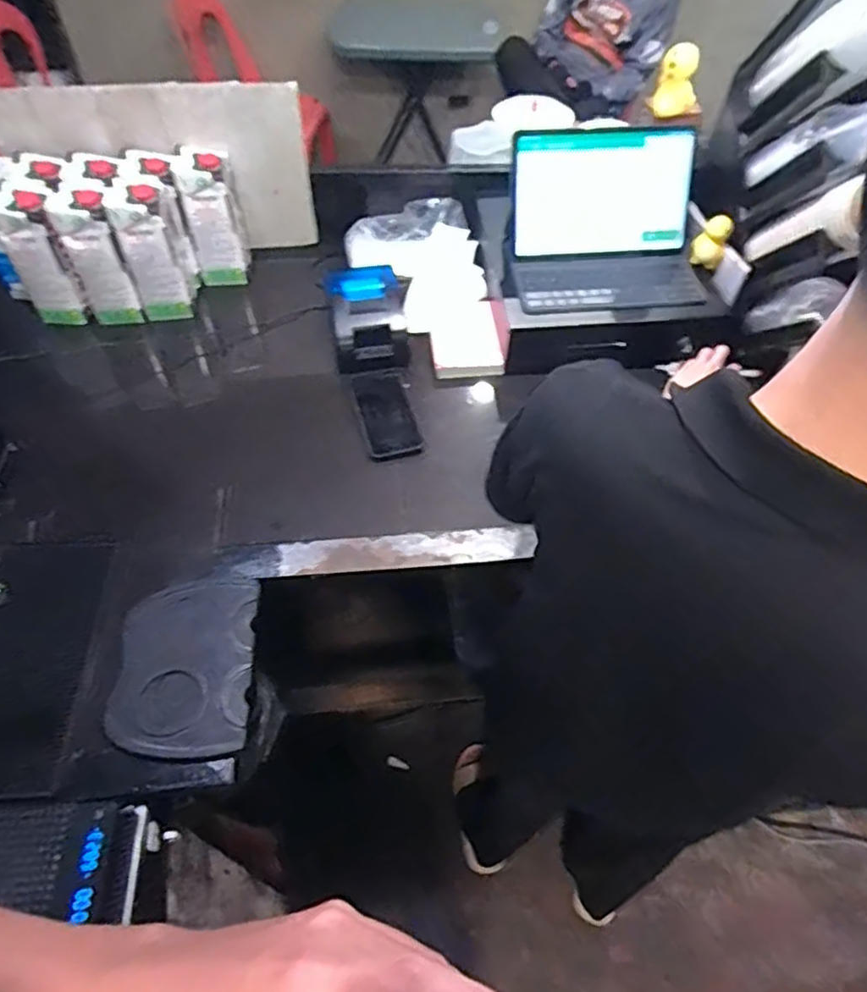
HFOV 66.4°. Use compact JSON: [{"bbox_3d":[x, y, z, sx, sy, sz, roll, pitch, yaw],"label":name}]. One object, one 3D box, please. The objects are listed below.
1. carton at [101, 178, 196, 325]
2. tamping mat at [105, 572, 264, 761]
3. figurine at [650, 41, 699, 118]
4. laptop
[{"bbox_3d":[-0.421,-0.355,1.001,0.077,0.190,0.066,-18,56,-15],"label":"carton"},{"bbox_3d":[-0.277,0.186,0.738,0.146,0.016,0.201,-3,54,-4],"label":"tamping mat"},{"bbox_3d":[0.349,-0.586,0.937,0.059,0.079,0.057,18,55,11],"label":"figurine"},{"bbox_3d":[0.259,-0.405,0.980,0.275,0.161,0.219,-3,54,-5],"label":"laptop"}]

